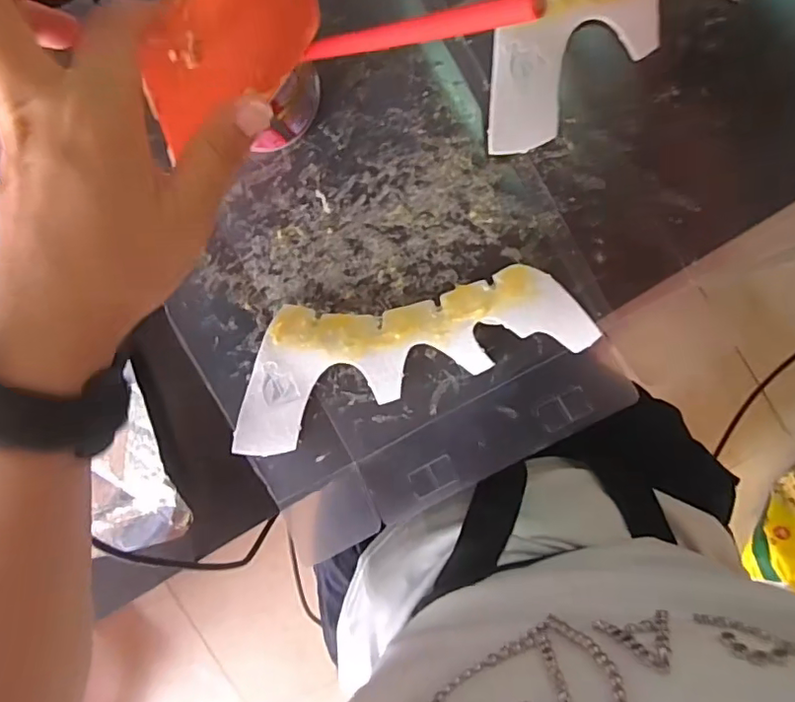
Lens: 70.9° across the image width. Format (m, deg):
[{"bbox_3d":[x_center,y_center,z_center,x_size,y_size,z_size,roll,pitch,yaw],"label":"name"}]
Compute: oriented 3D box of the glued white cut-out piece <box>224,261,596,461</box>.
[{"bbox_3d":[-0.002,-0.003,0.325,0.210,0.008,0.072,-20,96,7],"label":"glued white cut-out piece"}]

